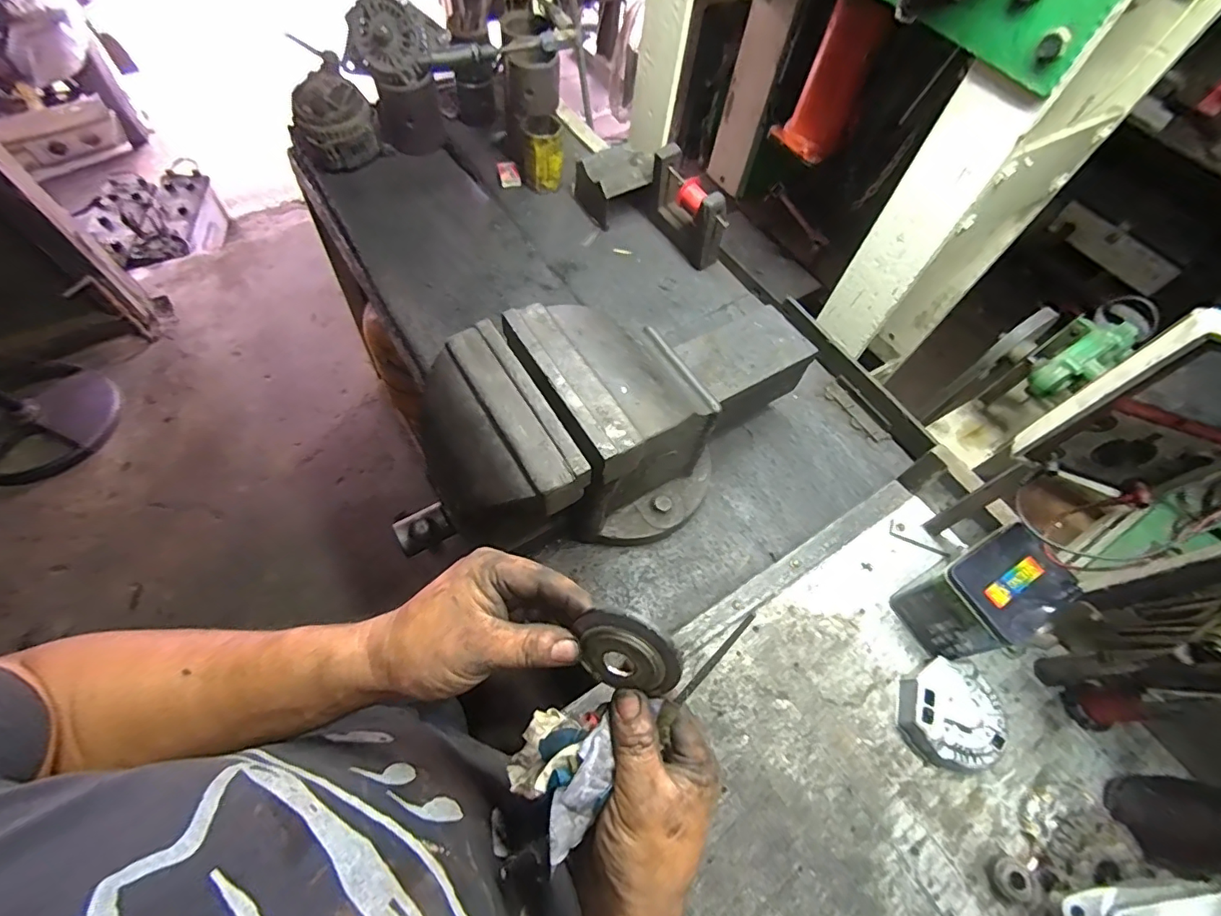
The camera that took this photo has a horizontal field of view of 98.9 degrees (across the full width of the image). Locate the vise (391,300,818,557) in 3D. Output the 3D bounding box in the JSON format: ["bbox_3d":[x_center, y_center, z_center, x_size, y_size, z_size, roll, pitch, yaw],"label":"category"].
[{"bbox_3d":[0.027,-0.042,0.626,0.565,0.256,0.205,-20,65,-16],"label":"vise"}]

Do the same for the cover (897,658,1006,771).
[{"bbox_3d":[0.389,0.292,0.593,0.113,0.039,0.114,37,64,14],"label":"cover"}]

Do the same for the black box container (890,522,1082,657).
[{"bbox_3d":[0.430,0.159,0.613,0.127,0.121,0.094,-26,66,-19],"label":"black box container"}]

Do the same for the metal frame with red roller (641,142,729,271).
[{"bbox_3d":[0.132,-0.445,0.936,0.048,0.135,0.186,-27,67,-19],"label":"metal frame with red roller"}]

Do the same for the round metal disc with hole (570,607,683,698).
[{"bbox_3d":[0.012,0.118,0.316,0.065,0.054,0.010,28,26,8],"label":"round metal disc with hole"}]

